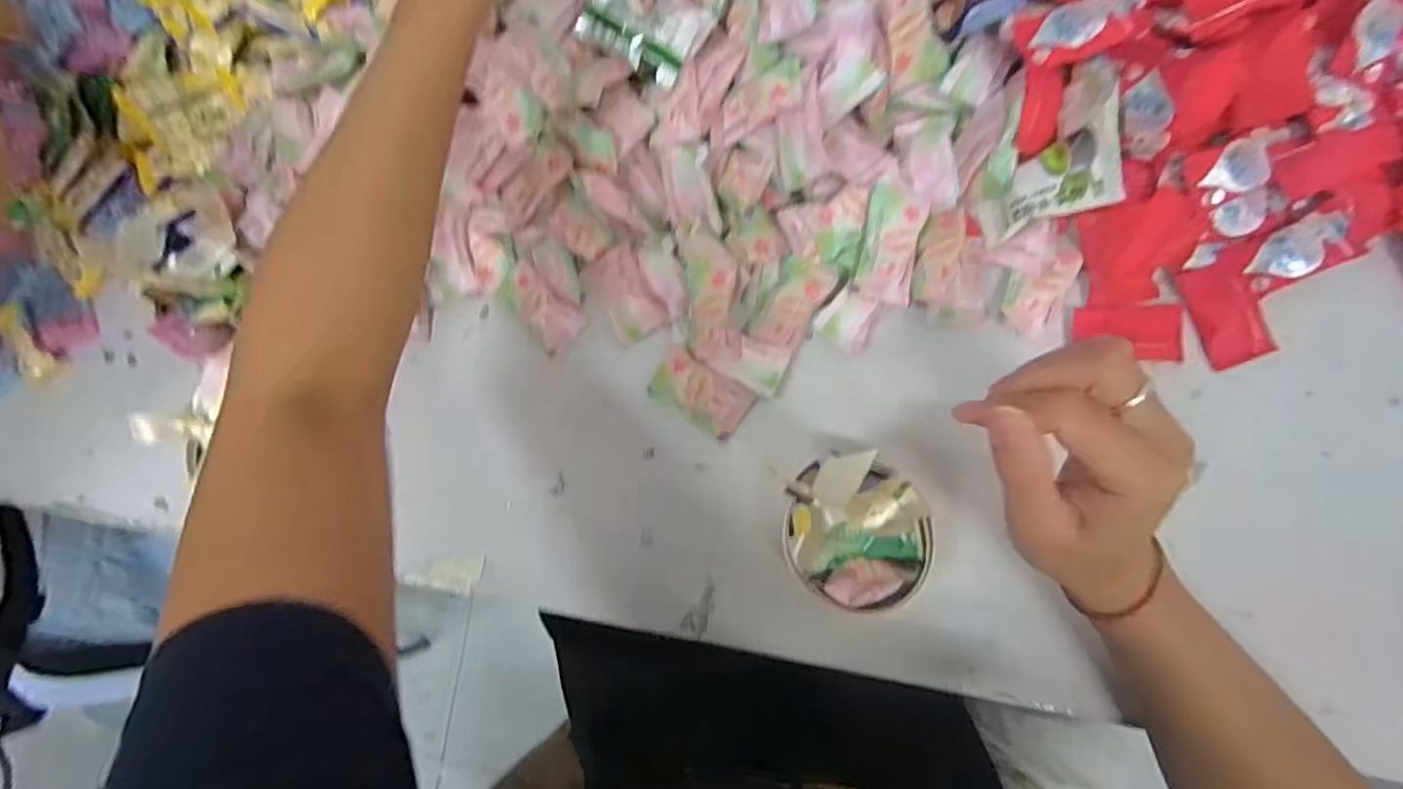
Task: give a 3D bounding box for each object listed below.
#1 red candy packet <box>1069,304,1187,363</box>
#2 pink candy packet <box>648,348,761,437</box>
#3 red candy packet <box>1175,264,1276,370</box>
[{"bbox_3d":[0.252,-0.036,0.355,0.057,0.010,0.032,-2,80,9],"label":"red candy packet"},{"bbox_3d":[-0.001,-0.001,0.391,0.064,0.010,0.037,34,87,13],"label":"pink candy packet"},{"bbox_3d":[0.302,-0.046,0.349,0.033,0.010,0.058,-22,77,5],"label":"red candy packet"}]

